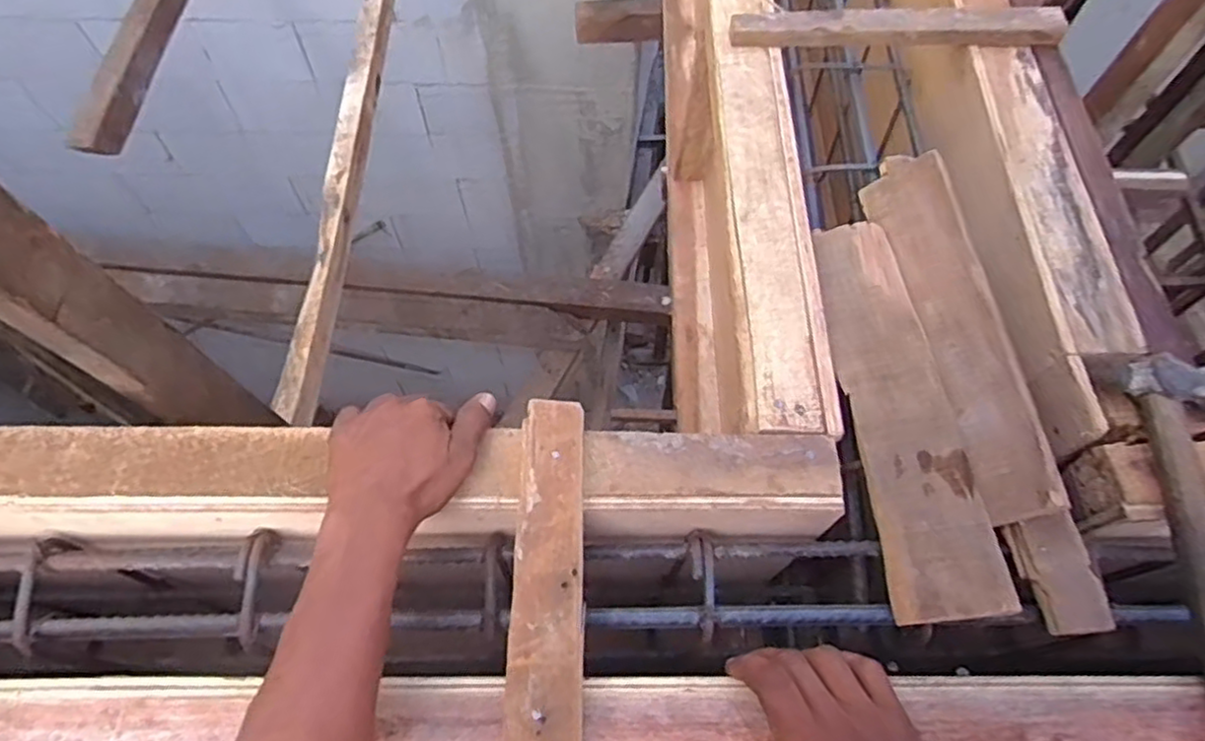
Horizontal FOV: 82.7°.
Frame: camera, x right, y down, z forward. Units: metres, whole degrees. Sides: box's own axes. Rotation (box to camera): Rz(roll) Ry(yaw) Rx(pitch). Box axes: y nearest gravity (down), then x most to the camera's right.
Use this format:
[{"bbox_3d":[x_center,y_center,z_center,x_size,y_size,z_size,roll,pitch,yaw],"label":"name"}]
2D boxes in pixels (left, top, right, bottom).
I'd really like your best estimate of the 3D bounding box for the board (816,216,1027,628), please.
[{"bbox_3d":[0.235,0.019,0.552,0.075,0.017,0.343,-10,59,12],"label":"board"}]

